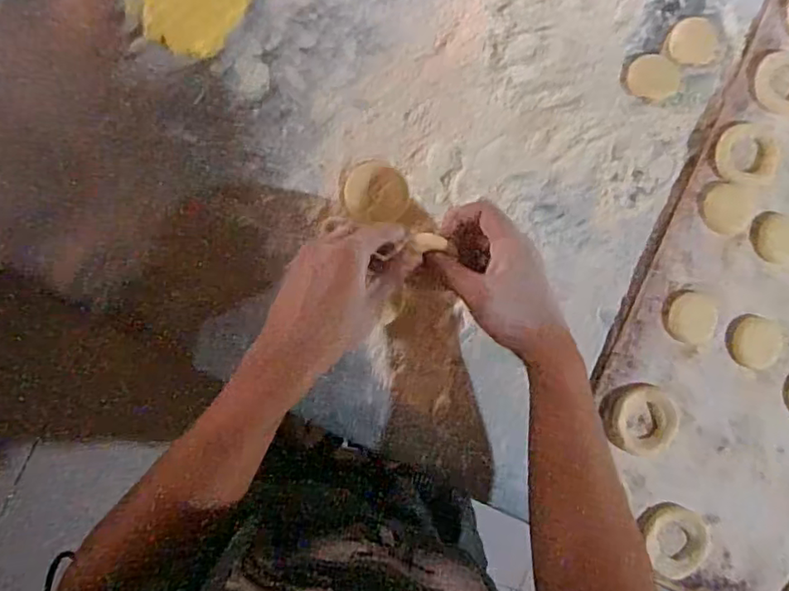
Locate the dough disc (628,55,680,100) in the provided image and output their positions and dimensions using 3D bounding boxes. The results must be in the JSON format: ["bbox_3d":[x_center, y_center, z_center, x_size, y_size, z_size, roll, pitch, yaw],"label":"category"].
[{"bbox_3d":[0.249,-0.210,0.566,0.050,0.005,0.041,4,90,-10],"label":"dough disc"}]

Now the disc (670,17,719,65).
[{"bbox_3d":[0.292,-0.247,0.570,0.047,0.004,0.044,0,91,-10],"label":"disc"}]

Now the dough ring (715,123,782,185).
[{"bbox_3d":[0.344,-0.137,0.572,0.065,0.007,0.058,7,90,-10],"label":"dough ring"}]

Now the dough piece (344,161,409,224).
[{"bbox_3d":[-0.016,-0.092,0.517,0.054,0.012,0.051,-3,91,-10],"label":"dough piece"}]

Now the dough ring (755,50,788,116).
[{"bbox_3d":[0.382,-0.207,0.576,0.062,0.010,0.058,0,91,-10],"label":"dough ring"}]

